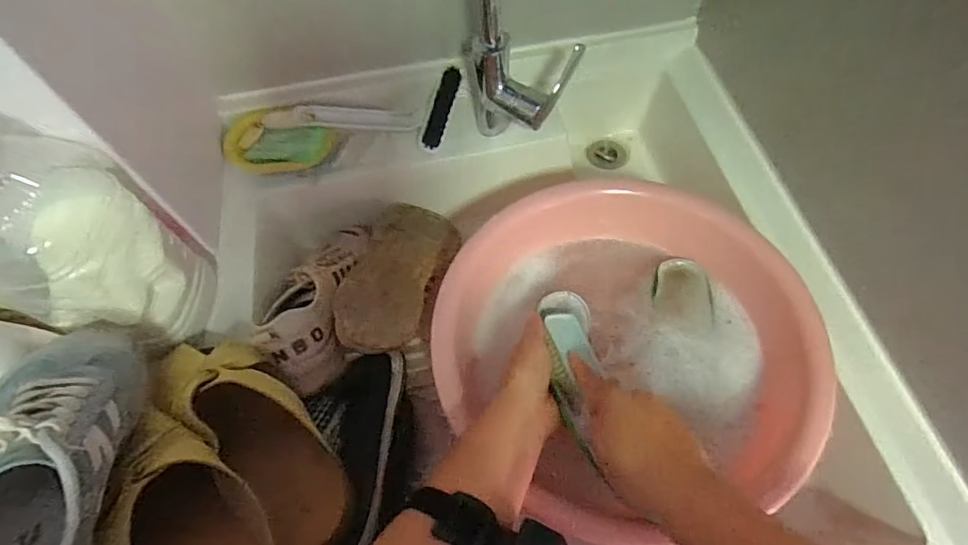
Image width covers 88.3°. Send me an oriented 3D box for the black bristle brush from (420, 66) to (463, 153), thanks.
[{"bbox_3d":[-0.056,-0.211,0.643,0.026,0.014,0.113,16,84,12],"label":"black bristle brush"}]

